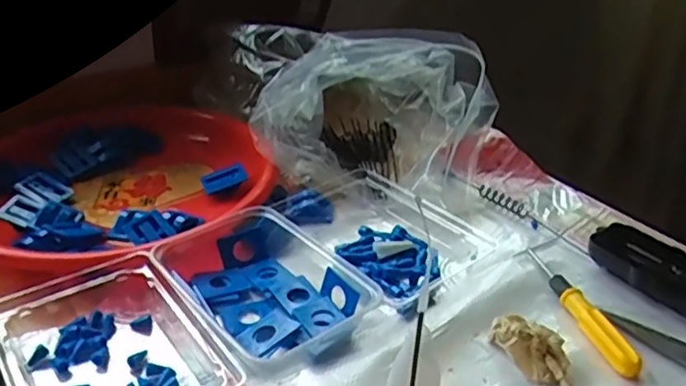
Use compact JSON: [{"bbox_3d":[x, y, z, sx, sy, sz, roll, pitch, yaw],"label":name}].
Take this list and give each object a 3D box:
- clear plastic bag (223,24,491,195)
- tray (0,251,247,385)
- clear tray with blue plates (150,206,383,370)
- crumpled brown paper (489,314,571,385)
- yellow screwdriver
[{"bbox_3d":[0.013,-0.094,0.679,0.226,0.122,0.230,-19,35,-30],"label":"clear plastic bag"},{"bbox_3d":[-0.161,0.103,0.431,0.118,0.031,0.177,-22,37,-34],"label":"tray"},{"bbox_3d":[-0.063,0.070,0.485,0.110,0.034,0.161,-23,37,-35],"label":"clear tray with blue plates"},{"bbox_3d":[0.127,0.105,0.435,0.029,0.026,0.063,-15,33,-25],"label":"crumpled brown paper"},{"bbox_3d":[0.176,0.082,0.481,0.015,0.019,0.140,-6,30,-12],"label":"yellow screwdriver"}]

